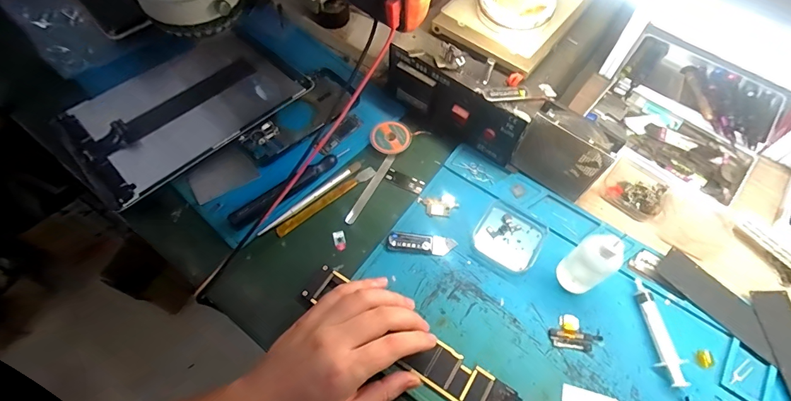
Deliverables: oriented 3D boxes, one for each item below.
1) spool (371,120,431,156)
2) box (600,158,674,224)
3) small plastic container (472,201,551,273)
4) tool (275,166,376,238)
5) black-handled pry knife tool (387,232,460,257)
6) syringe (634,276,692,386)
[{"bbox_3d":[-0.001,-0.072,0.456,0.047,0.011,0.050,0,61,0],"label":"spool"},{"bbox_3d":[0.257,-0.014,0.429,0.059,0.017,0.059,37,67,18],"label":"box"},{"bbox_3d":[0.115,0.036,0.406,0.063,0.013,0.066,31,65,15],"label":"small plastic container"},{"bbox_3d":[-0.071,-0.001,0.423,0.121,0.005,0.011,-37,68,-19],"label":"tool"},{"bbox_3d":[0.026,0.042,0.395,0.066,0.006,0.018,6,61,3],"label":"black-handled pry knife tool"},{"bbox_3d":[0.234,0.115,0.360,0.022,0.011,0.092,1,61,0],"label":"syringe"}]

